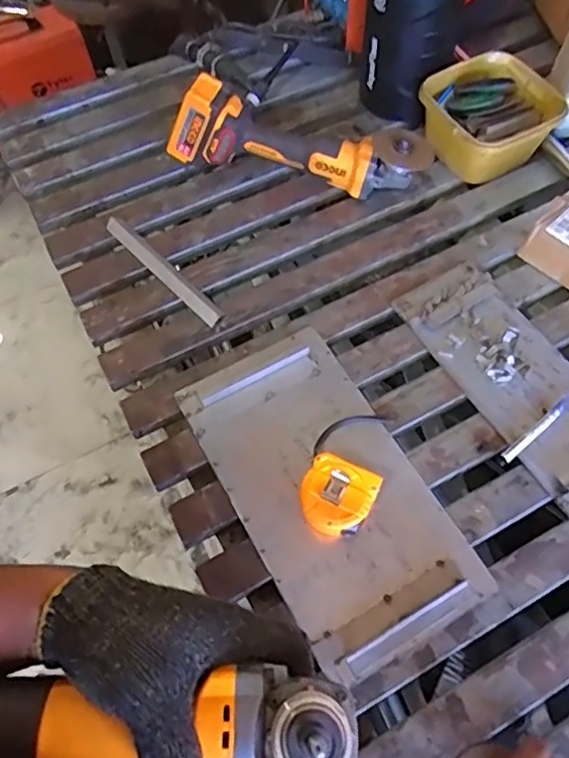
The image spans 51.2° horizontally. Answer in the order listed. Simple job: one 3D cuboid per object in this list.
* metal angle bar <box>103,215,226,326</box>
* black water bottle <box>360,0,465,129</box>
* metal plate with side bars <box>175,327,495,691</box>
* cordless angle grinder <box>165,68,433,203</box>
[{"bbox_3d":[-0.169,-0.153,0.834,0.032,0.017,0.237,-41,68,-18],"label":"metal angle bar"},{"bbox_3d":[0.187,-0.521,0.863,0.112,0.307,0.087,33,67,18],"label":"black water bottle"},{"bbox_3d":[0.046,0.120,0.681,0.200,0.015,0.377,-27,64,-12],"label":"metal plate with side bars"},{"bbox_3d":[0.026,-0.360,0.880,0.369,0.126,0.116,12,63,8],"label":"cordless angle grinder"}]

